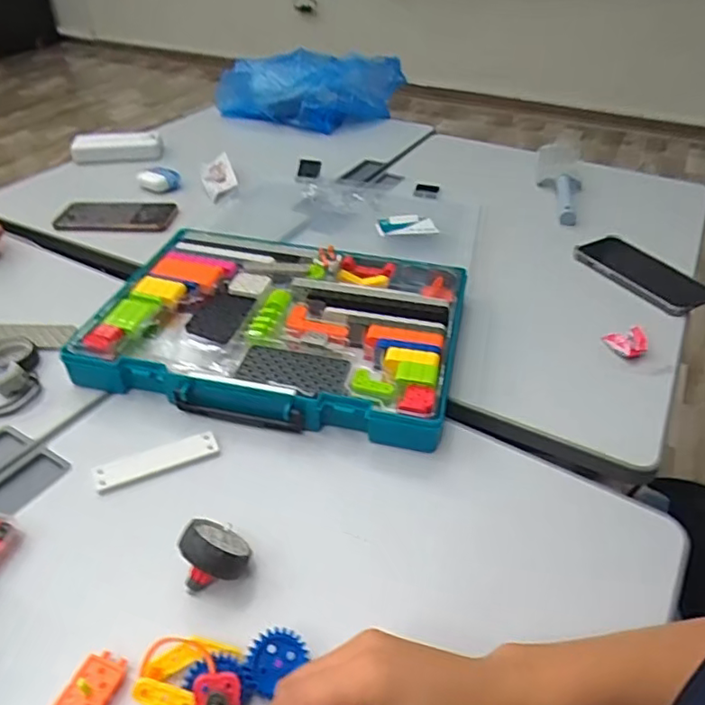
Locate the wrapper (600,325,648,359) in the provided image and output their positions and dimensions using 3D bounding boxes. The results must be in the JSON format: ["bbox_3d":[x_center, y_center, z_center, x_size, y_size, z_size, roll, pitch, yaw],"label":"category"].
[{"bbox_3d":[0.295,-0.010,0.630,0.037,0.019,0.041,0,39,0],"label":"wrapper"}]

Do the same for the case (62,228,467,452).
[{"bbox_3d":[-0.073,-0.033,0.623,0.358,0.044,0.260,9,40,10],"label":"case"}]

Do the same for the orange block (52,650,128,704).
[{"bbox_3d":[-0.158,0.203,0.354,0.025,0.019,0.047,12,40,14],"label":"orange block"}]

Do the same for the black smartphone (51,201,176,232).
[{"bbox_3d":[-0.344,-0.199,0.856,0.160,0.015,0.074,0,39,-1],"label":"black smartphone"}]

